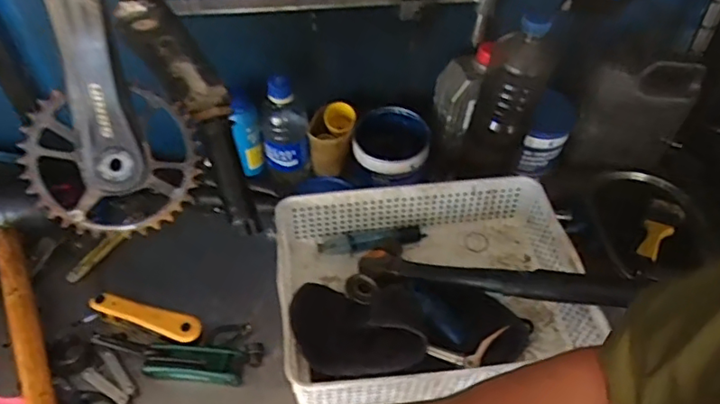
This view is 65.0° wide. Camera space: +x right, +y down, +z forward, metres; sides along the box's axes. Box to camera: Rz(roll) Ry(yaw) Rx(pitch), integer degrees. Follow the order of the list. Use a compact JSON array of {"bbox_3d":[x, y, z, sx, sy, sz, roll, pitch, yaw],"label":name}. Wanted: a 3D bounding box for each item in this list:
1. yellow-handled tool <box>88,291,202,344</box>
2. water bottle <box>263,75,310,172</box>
[{"bbox_3d":[-0.241,0.133,0.644,0.127,0.031,0.028,14,50,11],"label":"yellow-handled tool"},{"bbox_3d":[-0.099,-0.103,0.743,0.063,0.135,0.051,-4,49,-5],"label":"water bottle"}]

